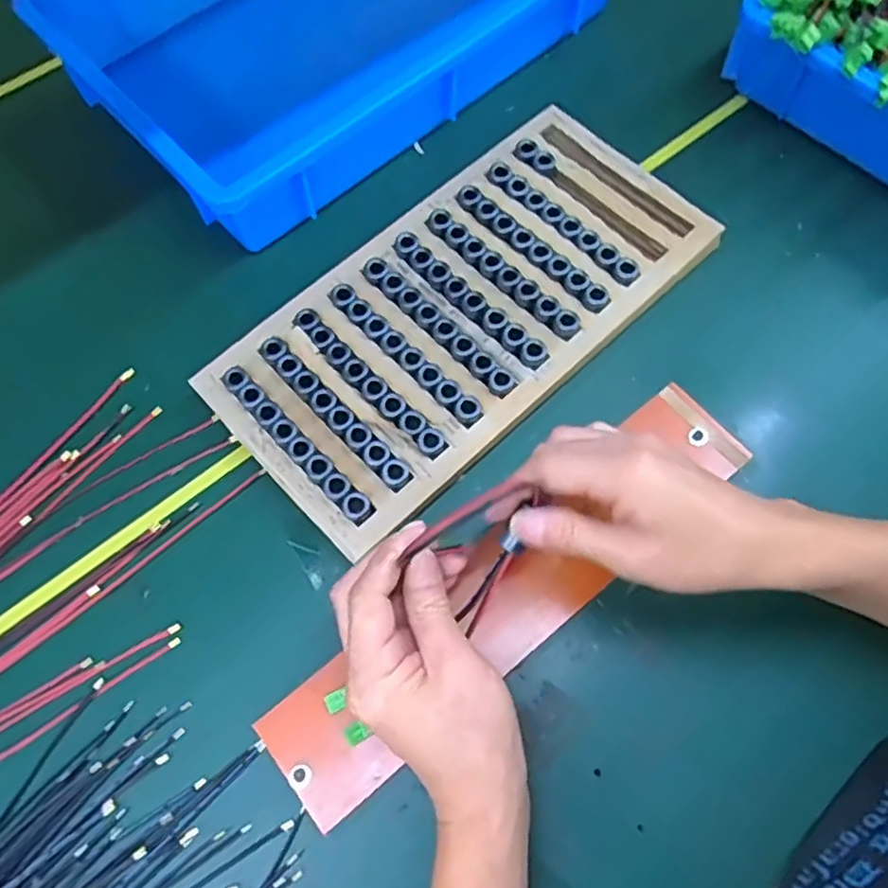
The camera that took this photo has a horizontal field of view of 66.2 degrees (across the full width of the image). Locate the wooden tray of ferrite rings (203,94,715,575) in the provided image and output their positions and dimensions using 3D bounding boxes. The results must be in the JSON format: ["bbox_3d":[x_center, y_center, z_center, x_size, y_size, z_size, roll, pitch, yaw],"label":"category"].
[{"bbox_3d":[0.016,-0.096,0.489,0.353,0.034,0.169,-40,74,-14],"label":"wooden tray of ferrite rings"}]

